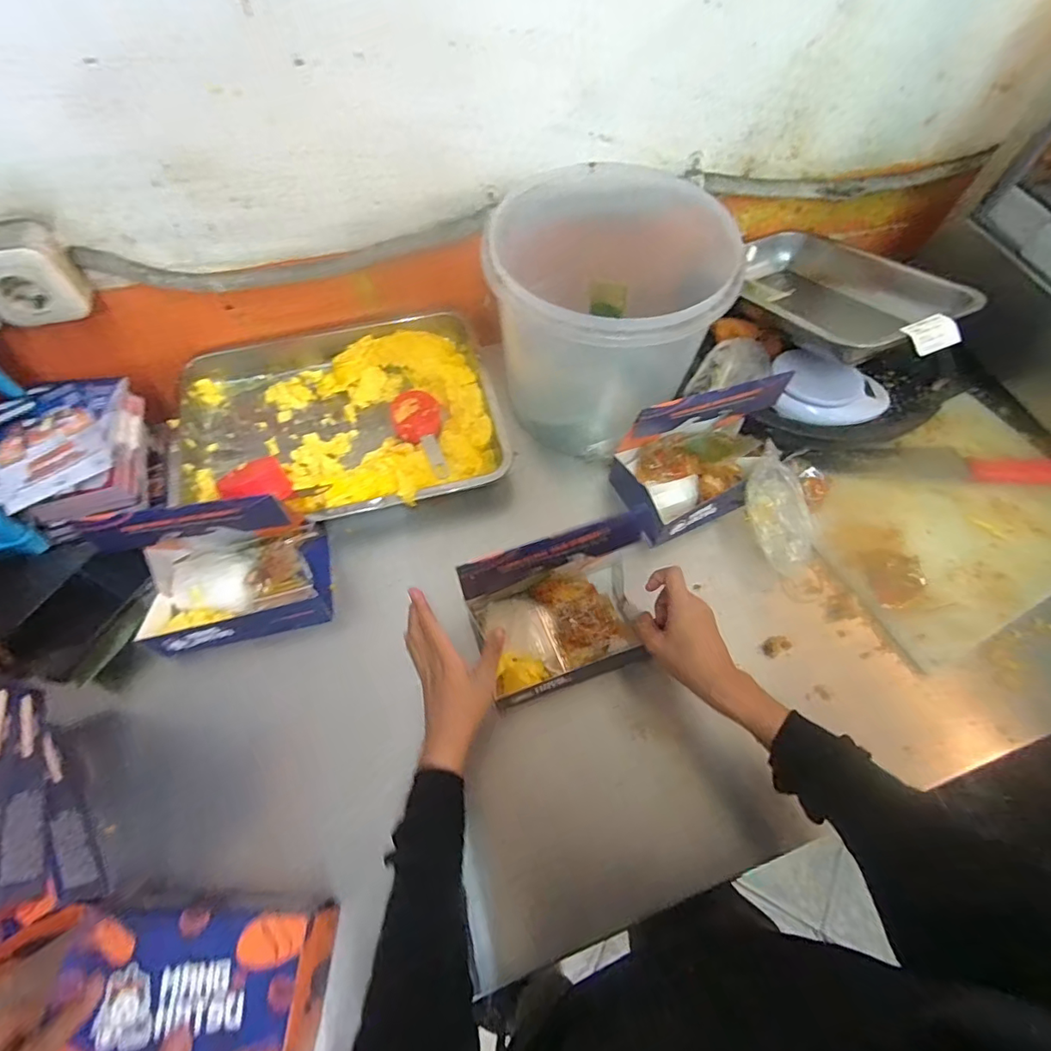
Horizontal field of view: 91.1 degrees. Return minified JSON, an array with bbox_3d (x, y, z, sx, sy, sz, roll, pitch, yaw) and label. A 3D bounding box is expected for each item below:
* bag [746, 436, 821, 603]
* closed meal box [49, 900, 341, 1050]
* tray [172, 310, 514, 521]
[{"bbox_3d":[0.291,-0.001,0.582,0.059,0.035,0.175,-16,90,-9],"label":"bag"},{"bbox_3d":[-0.244,0.355,0.388,0.177,0.057,0.120,4,62,2],"label":"closed meal box"},{"bbox_3d":[-0.239,-0.140,0.670,0.397,0.056,0.300,-11,63,-7],"label":"tray"}]

